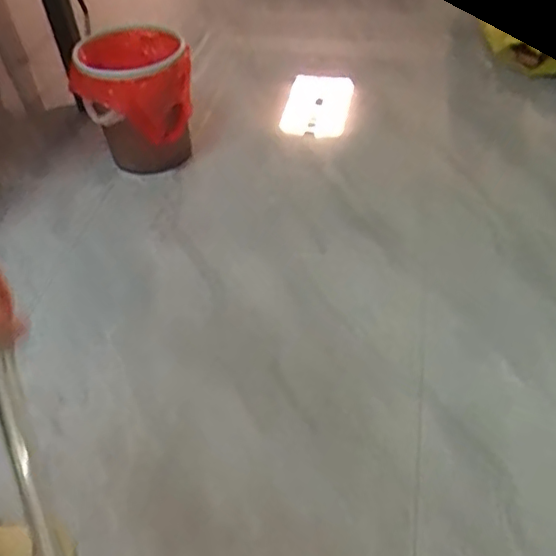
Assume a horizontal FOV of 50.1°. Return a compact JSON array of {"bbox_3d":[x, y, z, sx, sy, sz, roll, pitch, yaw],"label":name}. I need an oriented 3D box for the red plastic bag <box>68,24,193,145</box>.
[{"bbox_3d":[-0.332,-0.444,1.340,0.235,0.160,0.304,-20,48,-16],"label":"red plastic bag"}]

